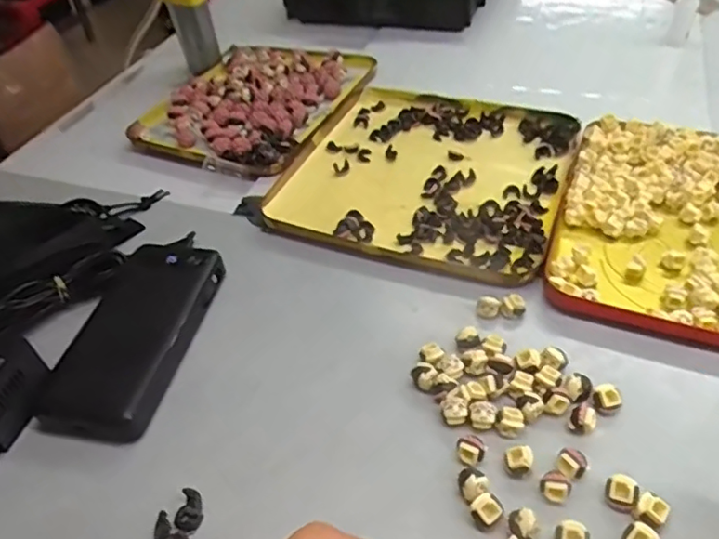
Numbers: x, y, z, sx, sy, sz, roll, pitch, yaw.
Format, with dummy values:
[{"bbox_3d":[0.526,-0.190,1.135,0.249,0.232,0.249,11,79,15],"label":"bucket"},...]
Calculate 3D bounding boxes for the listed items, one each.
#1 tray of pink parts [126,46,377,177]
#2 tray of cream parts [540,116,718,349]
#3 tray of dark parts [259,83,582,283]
[{"bbox_3d":[-0.118,-0.195,0.650,0.212,0.027,0.243,15,49,21],"label":"tray of pink parts"},{"bbox_3d":[0.260,-0.039,0.447,0.192,0.017,0.236,14,49,20],"label":"tray of cream parts"},{"bbox_3d":[0.063,-0.092,0.531,0.233,0.016,0.240,14,49,20],"label":"tray of dark parts"}]

